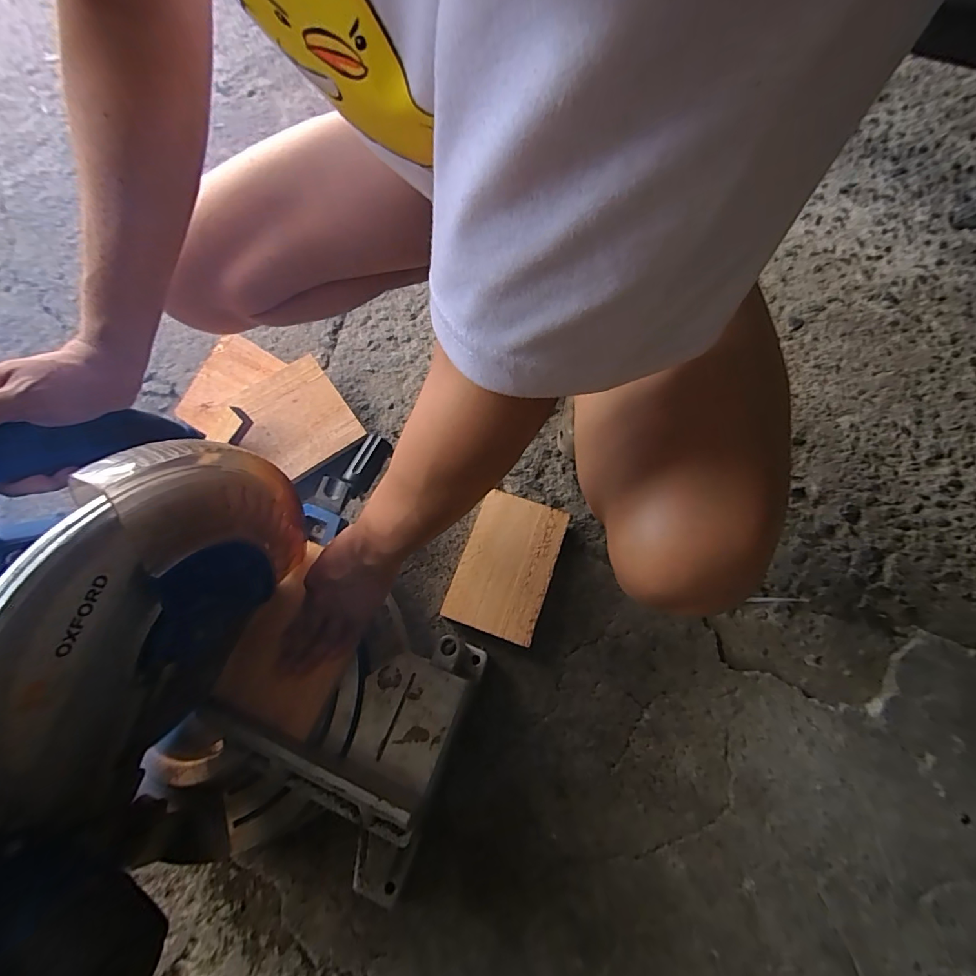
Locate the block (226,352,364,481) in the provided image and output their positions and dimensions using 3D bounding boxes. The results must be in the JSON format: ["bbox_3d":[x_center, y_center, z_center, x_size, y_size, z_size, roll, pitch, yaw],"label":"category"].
[{"bbox_3d":[-0.267,-0.097,0.636,0.136,0.012,0.147,-34,83,-16],"label":"block"}]

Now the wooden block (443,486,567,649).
[{"bbox_3d":[0.022,0.095,0.582,0.115,0.023,0.170,17,71,9],"label":"wooden block"}]

